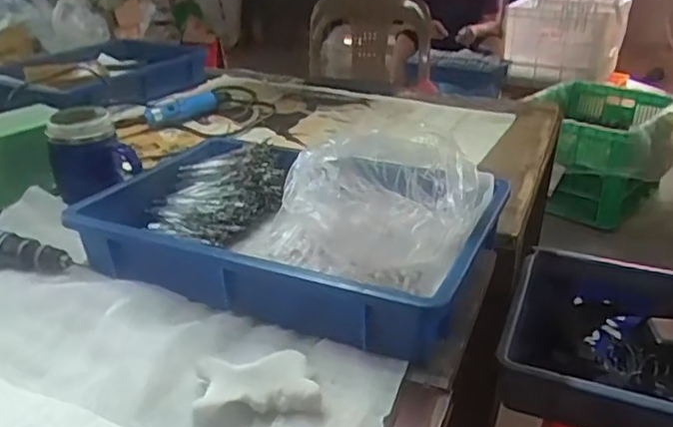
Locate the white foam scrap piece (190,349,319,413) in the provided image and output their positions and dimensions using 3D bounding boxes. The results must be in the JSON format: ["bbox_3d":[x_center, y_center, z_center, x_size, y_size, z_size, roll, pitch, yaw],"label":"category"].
[{"bbox_3d":[-0.065,0.139,0.500,0.098,0.021,0.057,-3,26,-6],"label":"white foam scrap piece"}]

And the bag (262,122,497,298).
[{"bbox_3d":[0.049,0.001,0.641,0.216,0.151,0.163,6,27,13],"label":"bag"}]

